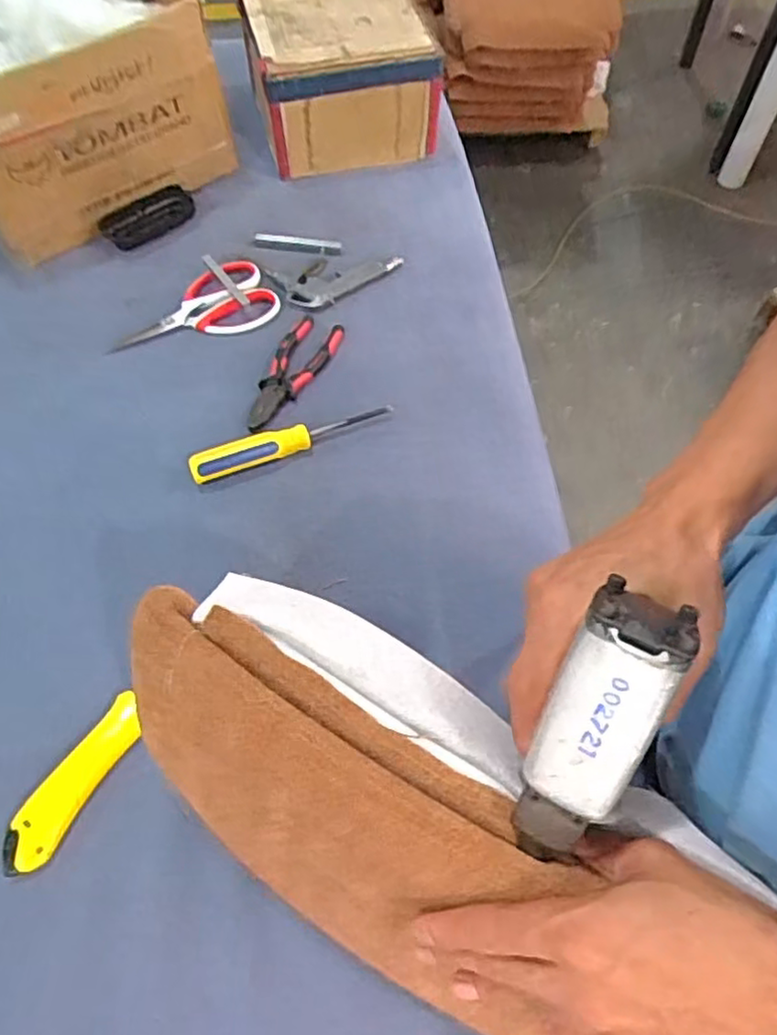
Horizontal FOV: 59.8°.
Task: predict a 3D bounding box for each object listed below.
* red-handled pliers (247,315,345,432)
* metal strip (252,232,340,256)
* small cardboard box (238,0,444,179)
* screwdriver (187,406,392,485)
[{"bbox_3d":[-0.098,-0.148,0.695,0.056,0.017,0.152,20,60,12],"label":"red-handled pliers"},{"bbox_3d":[-0.107,-0.320,0.789,0.102,0.006,0.021,8,59,5],"label":"metal strip"},{"bbox_3d":[-0.066,-0.573,0.874,0.213,0.149,0.243,-13,59,-8],"label":"small cardboard box"},{"bbox_3d":[-0.093,-0.077,0.649,0.197,0.027,0.034,-19,60,-12],"label":"screwdriver"}]

